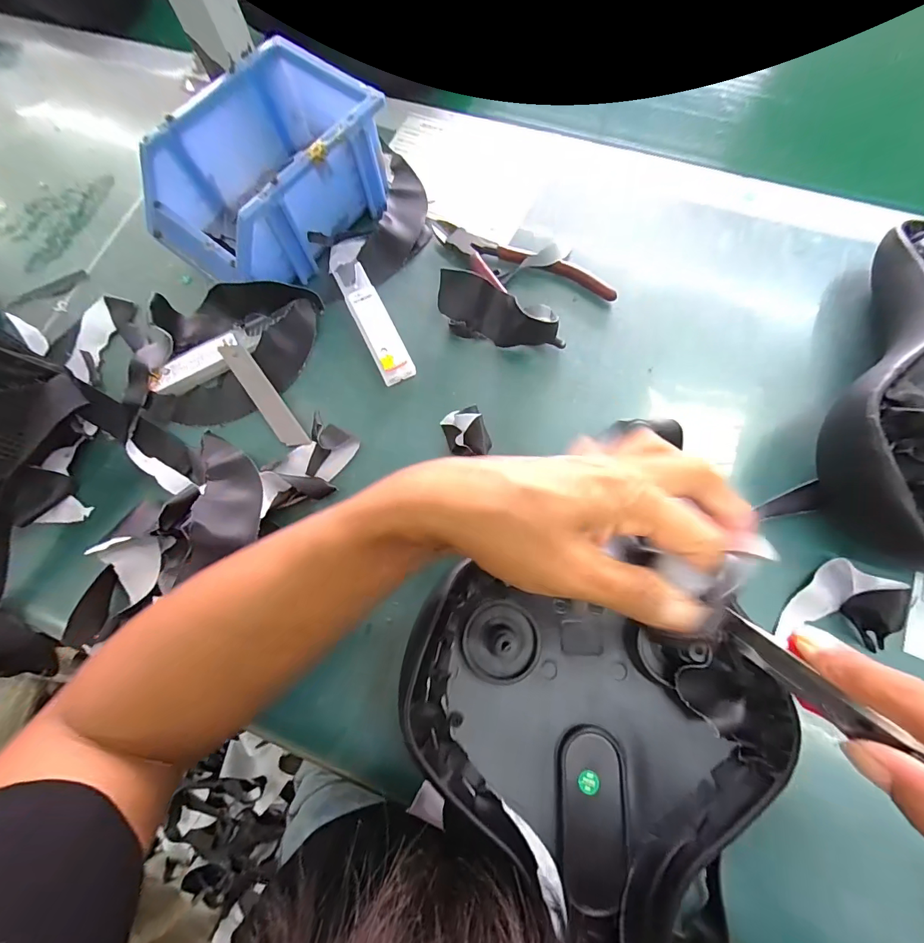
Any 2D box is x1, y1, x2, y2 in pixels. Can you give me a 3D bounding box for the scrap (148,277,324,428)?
[{"bbox_3d":[-0.178,-0.094,0.323,0.122,0.031,0.107,-1,73,2],"label":"scrap"}]

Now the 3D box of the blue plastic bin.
[{"bbox_3d":[-0.154,-0.230,0.336,0.125,0.074,0.168,35,77,12],"label":"blue plastic bin"}]

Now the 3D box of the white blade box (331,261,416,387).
[{"bbox_3d":[-0.070,-0.120,0.333,0.027,0.015,0.112,-26,73,-6],"label":"white blade box"}]

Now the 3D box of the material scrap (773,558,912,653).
[{"bbox_3d":[0.225,0.079,0.254,0.056,0.029,0.050,0,73,2],"label":"material scrap"}]

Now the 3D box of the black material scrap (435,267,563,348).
[{"bbox_3d":[0.028,-0.120,0.322,0.098,0.030,0.040,15,74,7],"label":"black material scrap"}]

